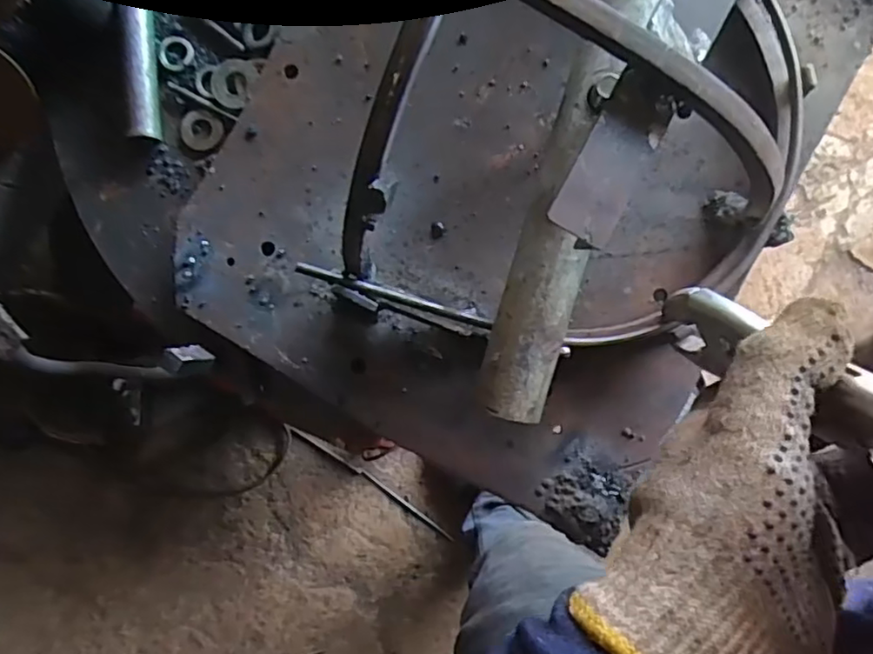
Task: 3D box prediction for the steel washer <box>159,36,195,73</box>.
[{"bbox_3d":[-0.149,-0.157,0.353,0.019,0.004,0.020,0,88,-2],"label":"steel washer"}]

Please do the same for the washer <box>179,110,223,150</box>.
[{"bbox_3d":[-0.135,-0.113,0.354,0.025,0.004,0.022,28,87,-1],"label":"washer"}]

